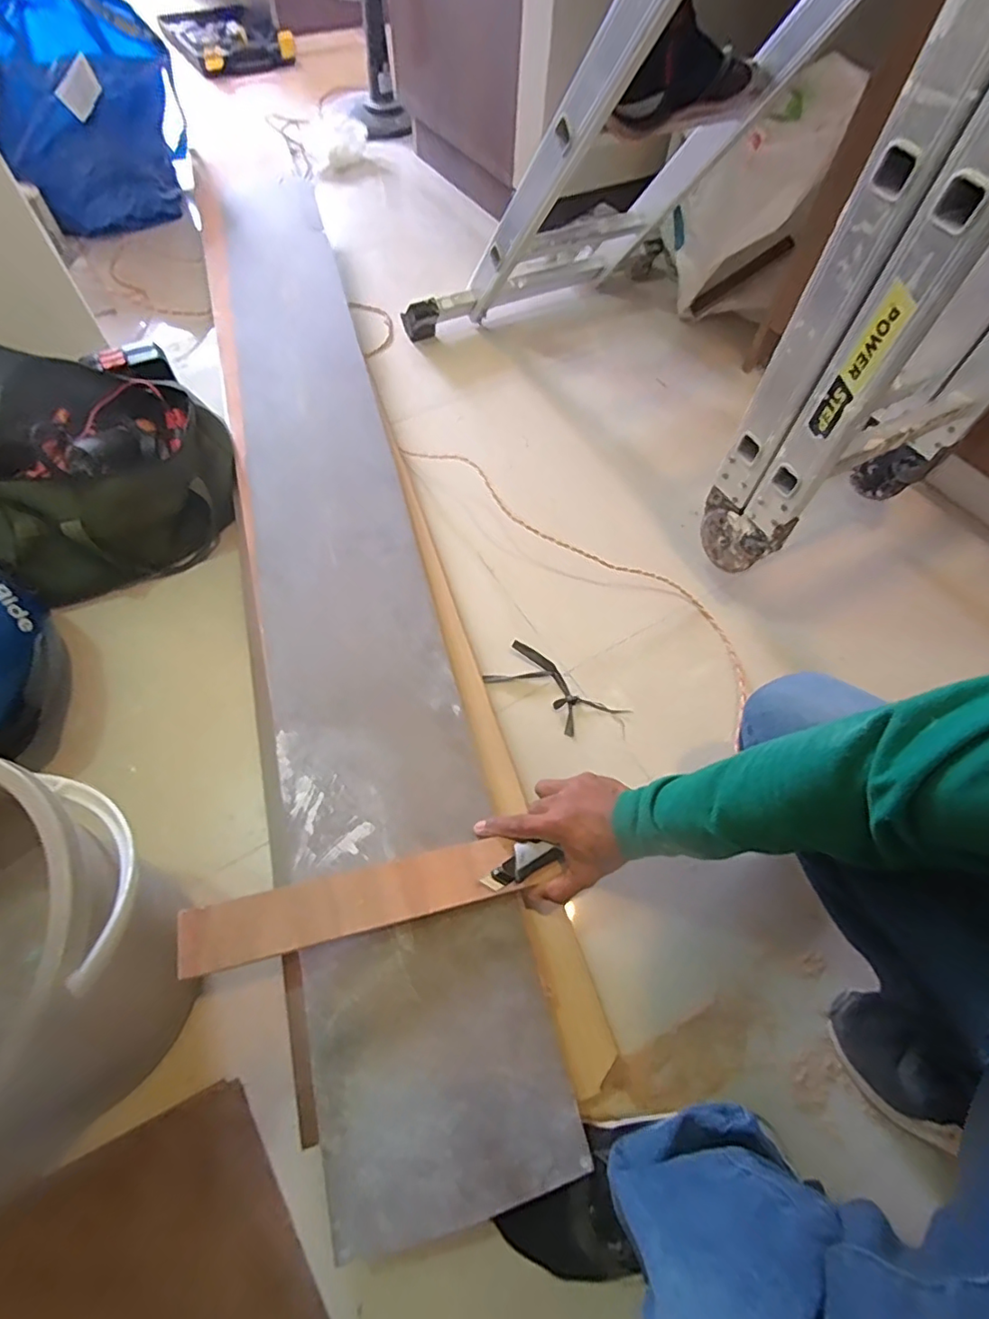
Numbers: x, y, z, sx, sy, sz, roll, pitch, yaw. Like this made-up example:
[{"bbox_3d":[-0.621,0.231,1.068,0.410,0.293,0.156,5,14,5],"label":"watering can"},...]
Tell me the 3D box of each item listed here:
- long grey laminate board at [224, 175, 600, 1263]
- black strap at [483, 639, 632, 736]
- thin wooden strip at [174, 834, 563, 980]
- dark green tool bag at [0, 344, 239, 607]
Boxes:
[{"bbox_3d":[-0.270,-0.286,0.865,0.237,0.044,1.708,-13,62,-10],"label":"long grey laminate board"},{"bbox_3d":[0.085,0.045,0.775,0.189,0.020,0.076,32,64,15],"label":"black strap"},{"bbox_3d":[-0.120,0.226,0.534,0.317,0.011,0.055,-8,68,-16],"label":"thin wooden strip"},{"bbox_3d":[-0.625,-0.297,0.826,0.407,0.198,0.344,31,64,14],"label":"dark green tool bag"}]

